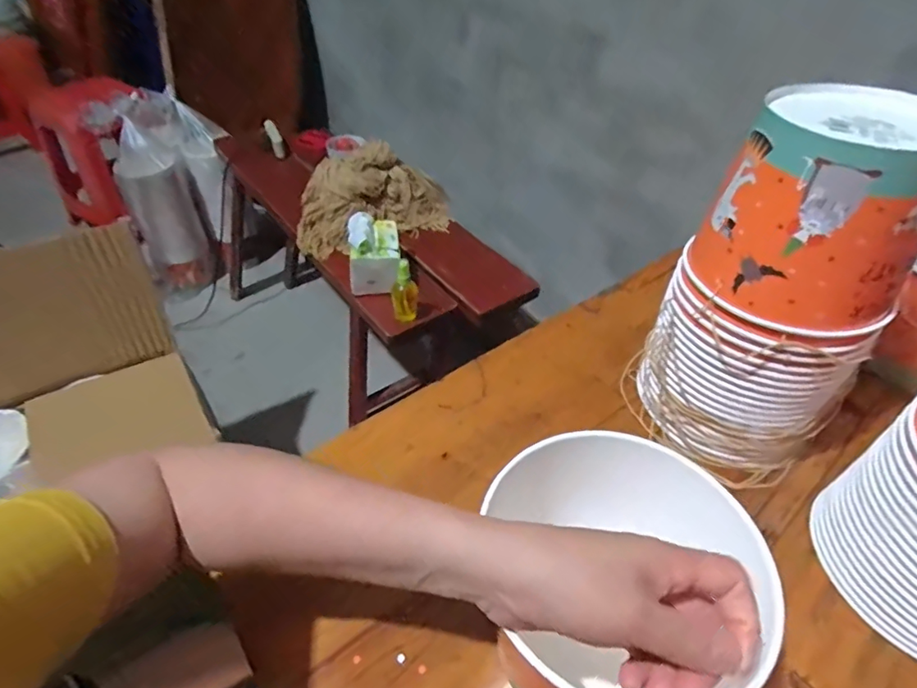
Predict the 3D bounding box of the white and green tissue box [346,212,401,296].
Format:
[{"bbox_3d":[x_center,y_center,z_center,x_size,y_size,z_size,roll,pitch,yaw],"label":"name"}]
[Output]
[{"bbox_3d":[-0.164,-0.180,1.001,0.096,0.104,0.132,-4,45,-8],"label":"white and green tissue box"}]

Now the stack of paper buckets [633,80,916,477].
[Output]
[{"bbox_3d":[0.273,-0.036,0.445,0.145,0.299,0.163,-28,52,-28],"label":"stack of paper buckets"}]

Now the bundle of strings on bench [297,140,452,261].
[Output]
[{"bbox_3d":[-0.184,-0.290,1.160,0.310,0.282,0.100,22,0,-30],"label":"bundle of strings on bench"}]

